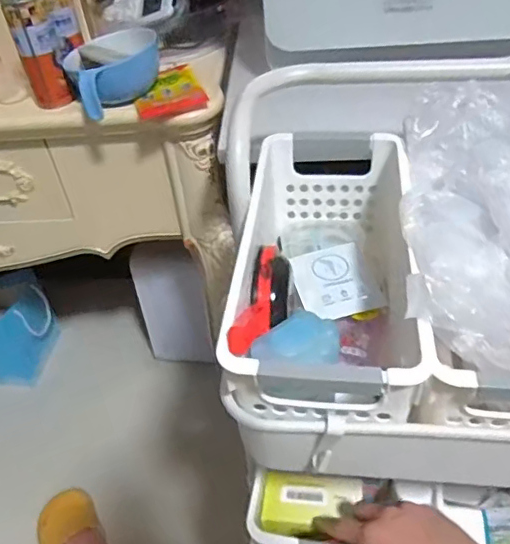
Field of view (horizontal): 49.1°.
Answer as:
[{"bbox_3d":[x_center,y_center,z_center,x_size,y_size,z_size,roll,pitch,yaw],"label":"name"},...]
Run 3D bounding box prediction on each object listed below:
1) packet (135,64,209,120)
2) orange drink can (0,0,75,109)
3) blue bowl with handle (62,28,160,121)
[{"bbox_3d":[-0.117,-0.240,0.741,0.089,0.017,0.105,-17,44,-11],"label":"packet"},{"bbox_3d":[-0.266,-0.278,0.705,0.059,0.127,0.049,-23,45,-17],"label":"orange drink can"},{"bbox_3d":[-0.171,-0.254,0.707,0.122,0.063,0.098,-23,45,-17],"label":"blue bowl with handle"}]

